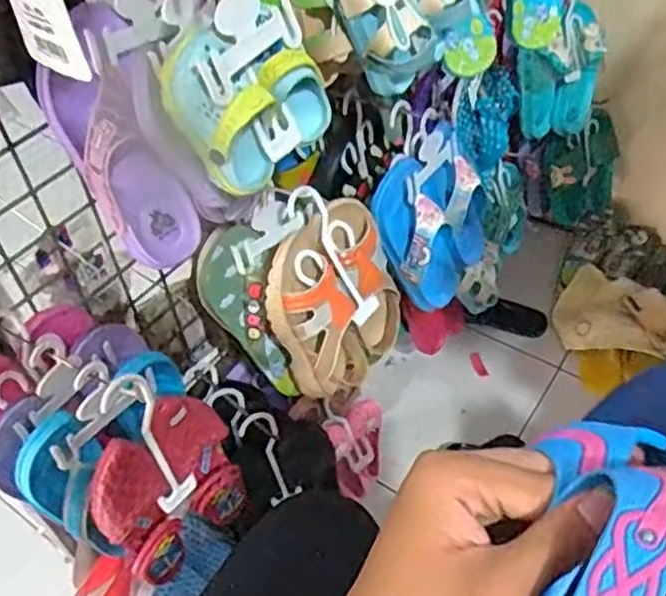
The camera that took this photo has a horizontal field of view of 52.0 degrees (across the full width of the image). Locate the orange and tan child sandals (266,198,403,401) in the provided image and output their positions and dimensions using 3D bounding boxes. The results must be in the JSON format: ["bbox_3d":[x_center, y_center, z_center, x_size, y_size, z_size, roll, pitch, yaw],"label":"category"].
[{"bbox_3d":[0.005,0.006,0.742,0.083,0.179,0.152,25,53,25],"label":"orange and tan child sandals"}]

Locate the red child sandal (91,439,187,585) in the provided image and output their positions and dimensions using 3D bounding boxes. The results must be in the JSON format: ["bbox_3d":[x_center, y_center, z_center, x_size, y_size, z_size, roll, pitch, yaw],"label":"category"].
[{"bbox_3d":[-0.177,0.208,0.634,0.042,0.193,0.066,20,51,21],"label":"red child sandal"}]

